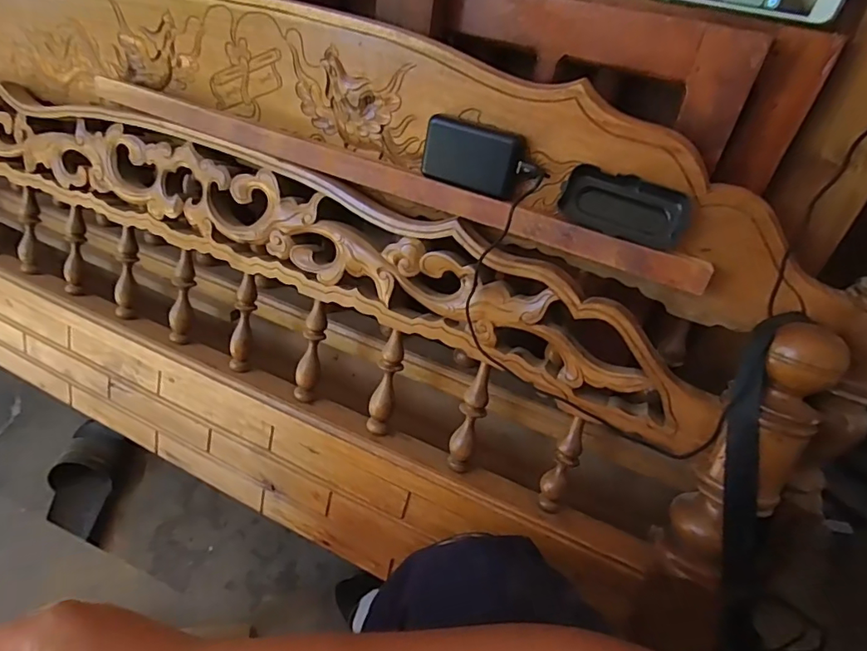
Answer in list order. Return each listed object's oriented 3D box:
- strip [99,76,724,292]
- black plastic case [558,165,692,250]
[{"bbox_3d":[-0.081,-0.177,0.552,0.730,0.029,0.044,21,49,16],"label":"strip"},{"bbox_3d":[0.176,-0.110,0.462,0.111,0.051,0.014,23,20,13],"label":"black plastic case"}]

